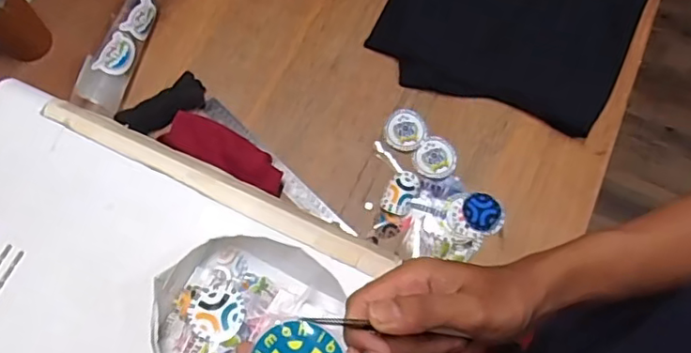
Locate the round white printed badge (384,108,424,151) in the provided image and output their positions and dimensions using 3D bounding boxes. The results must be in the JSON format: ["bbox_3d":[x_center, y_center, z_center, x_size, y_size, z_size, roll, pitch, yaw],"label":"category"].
[{"bbox_3d":[0.084,-0.065,0.796,0.054,0.008,0.061,17,71,7],"label":"round white printed badge"}]

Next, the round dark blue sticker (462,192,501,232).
[{"bbox_3d":[0.181,0.047,0.754,0.049,0.006,0.047,0,70,1],"label":"round dark blue sticker"}]

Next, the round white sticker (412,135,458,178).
[{"bbox_3d":[0.124,-0.026,0.779,0.058,0.004,0.061,0,68,-1],"label":"round white sticker"}]

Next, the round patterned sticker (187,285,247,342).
[{"bbox_3d":[-0.124,0.130,0.544,0.053,0.005,0.051,2,57,-3],"label":"round patterned sticker"}]

